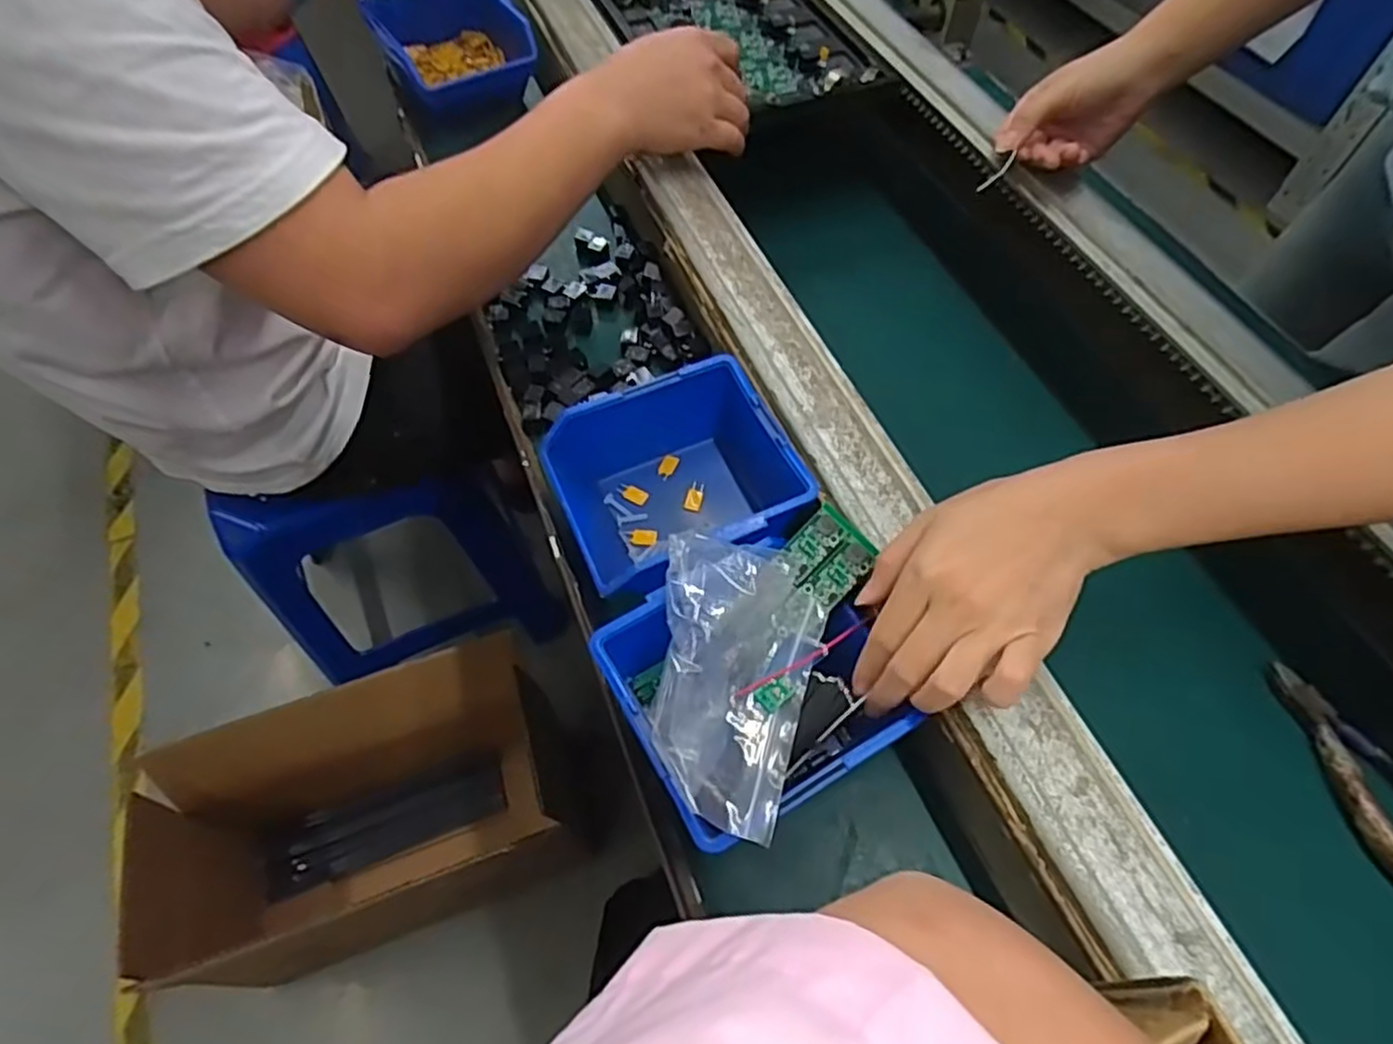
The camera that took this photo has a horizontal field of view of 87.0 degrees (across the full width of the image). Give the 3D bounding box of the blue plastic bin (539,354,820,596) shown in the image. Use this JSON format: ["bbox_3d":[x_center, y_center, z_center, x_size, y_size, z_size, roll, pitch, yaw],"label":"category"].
[{"bbox_3d":[-0.012,-0.020,0.457,0.136,0.065,0.122,-23,61,-11],"label":"blue plastic bin"}]

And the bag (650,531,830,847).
[{"bbox_3d":[0.022,0.072,0.354,0.080,0.046,0.145,4,60,5],"label":"bag"}]

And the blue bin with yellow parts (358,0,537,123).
[{"bbox_3d":[-0.216,-0.432,0.667,0.130,0.057,0.121,-28,62,-14],"label":"blue bin with yellow parts"}]

